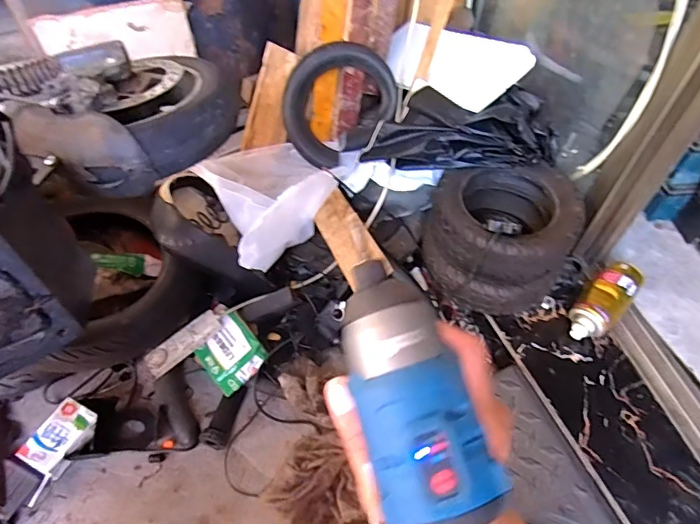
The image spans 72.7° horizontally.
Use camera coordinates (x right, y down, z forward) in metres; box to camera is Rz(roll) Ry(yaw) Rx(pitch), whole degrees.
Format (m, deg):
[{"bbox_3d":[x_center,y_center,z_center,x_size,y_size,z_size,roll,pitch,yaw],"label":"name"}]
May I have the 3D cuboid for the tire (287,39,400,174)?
[{"bbox_3d":[-0.028,-0.307,0.917,0.190,0.051,0.230,43,93,-15],"label":"tire"}]

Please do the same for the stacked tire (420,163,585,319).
[{"bbox_3d":[0.271,-0.051,0.878,0.244,0.160,0.256,1,53,-1],"label":"stacked tire"}]

